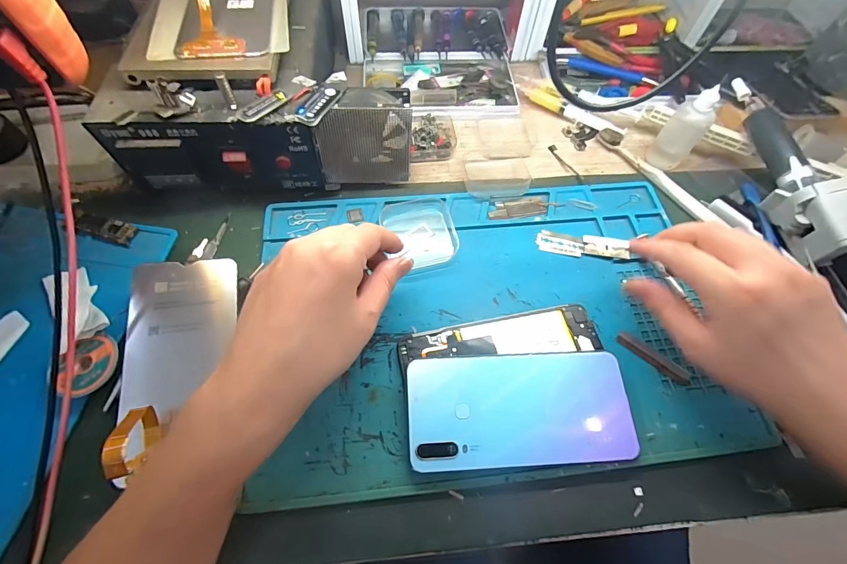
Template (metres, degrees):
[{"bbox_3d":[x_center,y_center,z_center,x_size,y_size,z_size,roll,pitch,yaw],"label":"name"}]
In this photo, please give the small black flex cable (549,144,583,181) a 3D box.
[{"bbox_3d":[0.151,-0.127,0.393,0.010,0.004,0.055,-22,66,-12],"label":"small black flex cable"}]

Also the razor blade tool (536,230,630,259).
[{"bbox_3d":[0.143,-0.033,0.333,0.079,0.004,0.023,6,63,6],"label":"razor blade tool"}]

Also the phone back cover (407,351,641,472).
[{"bbox_3d":[0.067,0.087,0.256,0.152,0.006,0.072,-1,71,-5],"label":"phone back cover"}]

